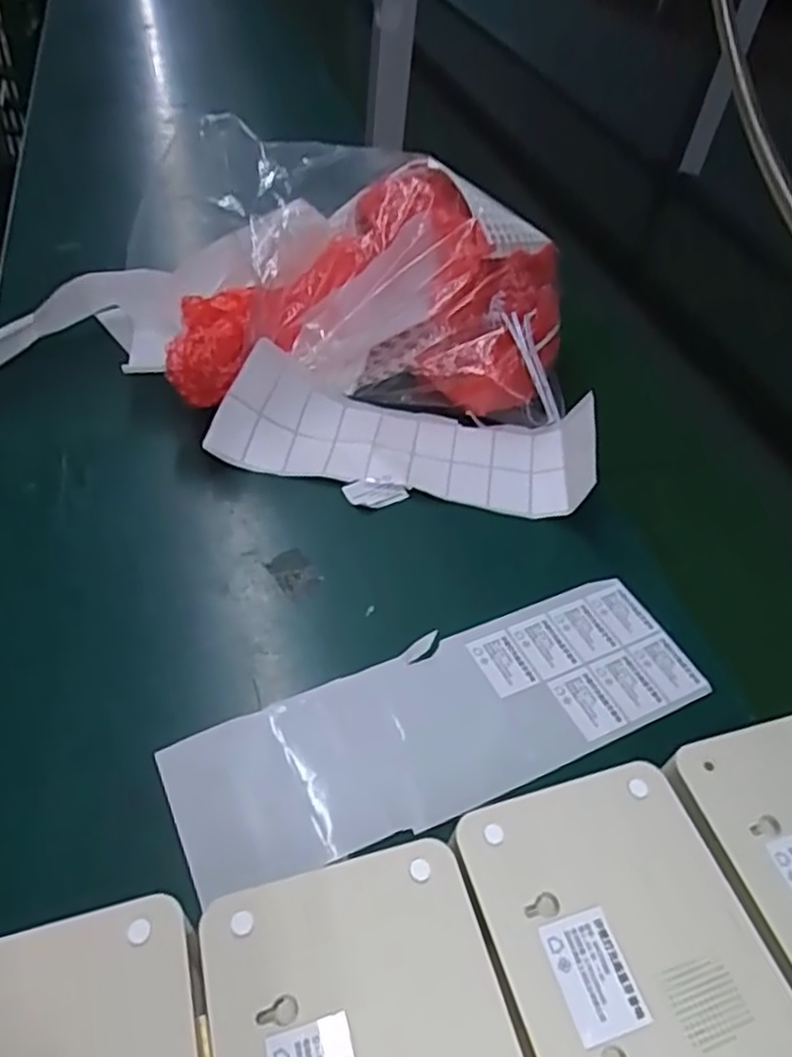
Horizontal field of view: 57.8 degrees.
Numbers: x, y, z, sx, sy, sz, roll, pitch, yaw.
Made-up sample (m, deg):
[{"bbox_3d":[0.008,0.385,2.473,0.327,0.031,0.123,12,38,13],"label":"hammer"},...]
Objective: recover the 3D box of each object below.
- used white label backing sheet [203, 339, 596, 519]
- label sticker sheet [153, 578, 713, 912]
[{"bbox_3d":[0.009,-0.072,0.531,0.273,0.067,0.098,8,48,1],"label":"used white label backing sheet"},{"bbox_3d":[0.031,0.107,0.399,0.300,0.010,0.092,-15,50,-21],"label":"label sticker sheet"}]

